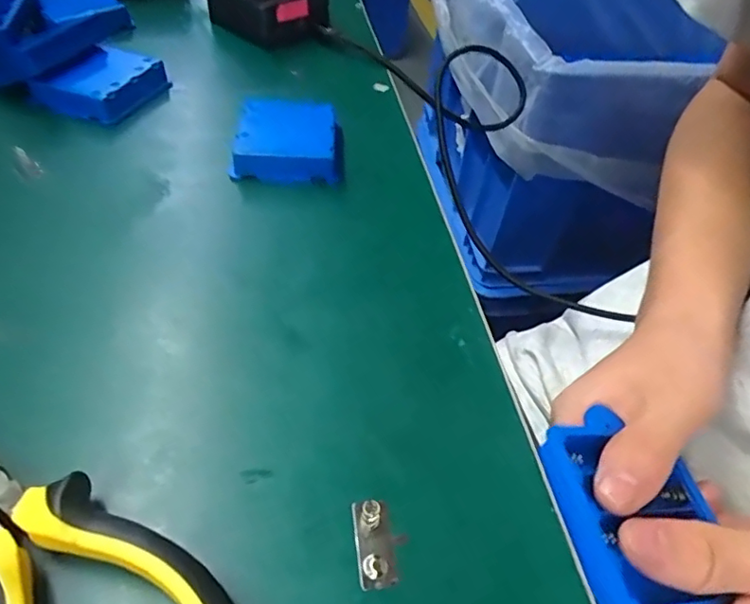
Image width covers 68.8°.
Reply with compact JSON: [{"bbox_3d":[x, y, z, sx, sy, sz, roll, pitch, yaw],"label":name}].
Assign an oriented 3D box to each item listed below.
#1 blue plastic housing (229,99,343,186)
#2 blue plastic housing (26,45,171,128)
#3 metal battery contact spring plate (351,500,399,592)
[{"bbox_3d":[-0.053,-0.099,0.338,0.063,0.022,0.068,2,48,-5],"label":"blue plastic housing"},{"bbox_3d":[-0.184,-0.146,0.370,0.063,0.024,0.066,21,49,12],"label":"blue plastic housing"},{"bbox_3d":[0.000,0.083,0.189,0.012,0.004,0.029,-3,48,-10],"label":"metal battery contact spring plate"}]

